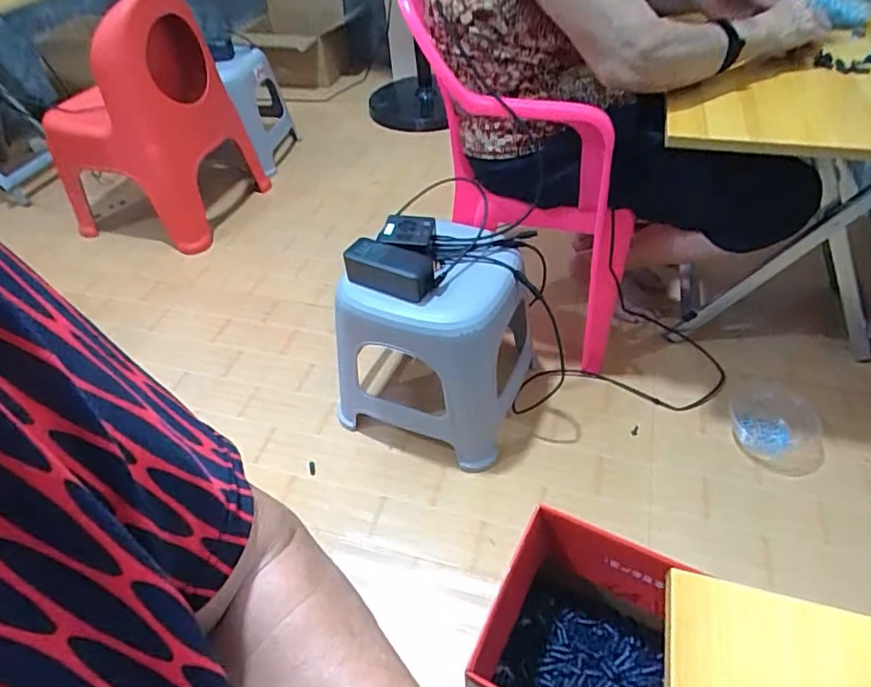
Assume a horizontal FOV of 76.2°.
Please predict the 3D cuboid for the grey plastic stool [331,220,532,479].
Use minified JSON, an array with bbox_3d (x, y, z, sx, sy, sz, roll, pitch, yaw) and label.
[{"bbox_3d":[0.004,-0.002,0.930,0.266,0.339,0.242,18,47,23],"label":"grey plastic stool"}]

